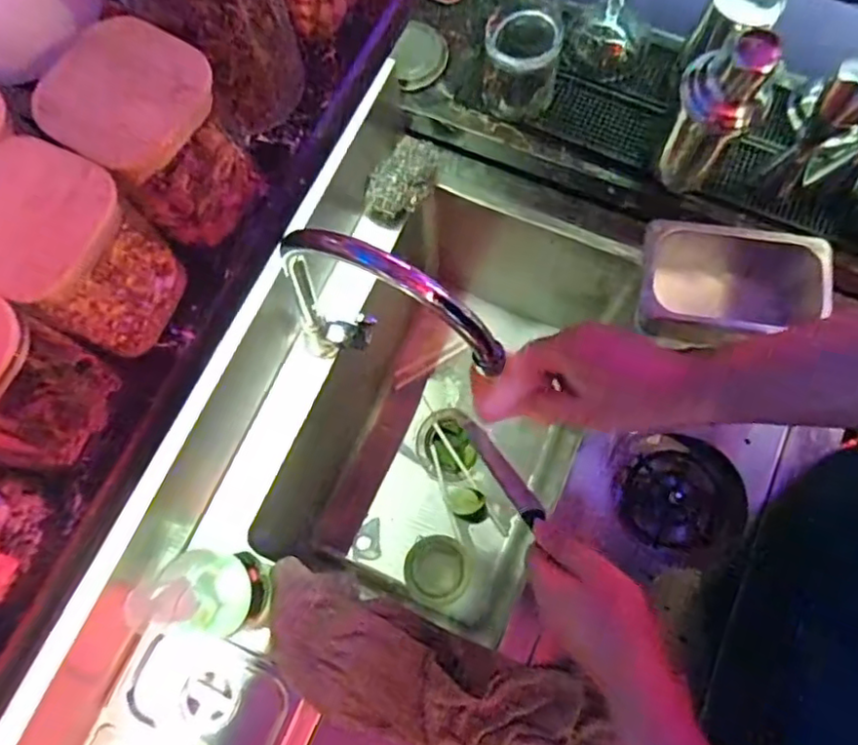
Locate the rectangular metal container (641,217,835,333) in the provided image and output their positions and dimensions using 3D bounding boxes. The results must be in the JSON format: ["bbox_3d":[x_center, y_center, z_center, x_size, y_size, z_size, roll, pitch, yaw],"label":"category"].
[{"bbox_3d":[0.302,-0.084,0.648,0.181,0.101,0.104,7,75,4],"label":"rectangular metal container"}]

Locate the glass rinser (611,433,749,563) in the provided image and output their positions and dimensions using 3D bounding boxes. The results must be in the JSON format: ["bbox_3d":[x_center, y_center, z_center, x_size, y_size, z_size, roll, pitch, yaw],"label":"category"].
[{"bbox_3d":[0.259,0.127,0.659,0.124,0.028,0.120,0,80,0],"label":"glass rinser"}]

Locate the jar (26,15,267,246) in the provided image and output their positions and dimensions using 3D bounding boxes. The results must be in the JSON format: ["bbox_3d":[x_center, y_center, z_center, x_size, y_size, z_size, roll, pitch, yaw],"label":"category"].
[{"bbox_3d":[-0.159,-0.139,0.380,0.080,0.104,0.080,31,78,10],"label":"jar"}]

